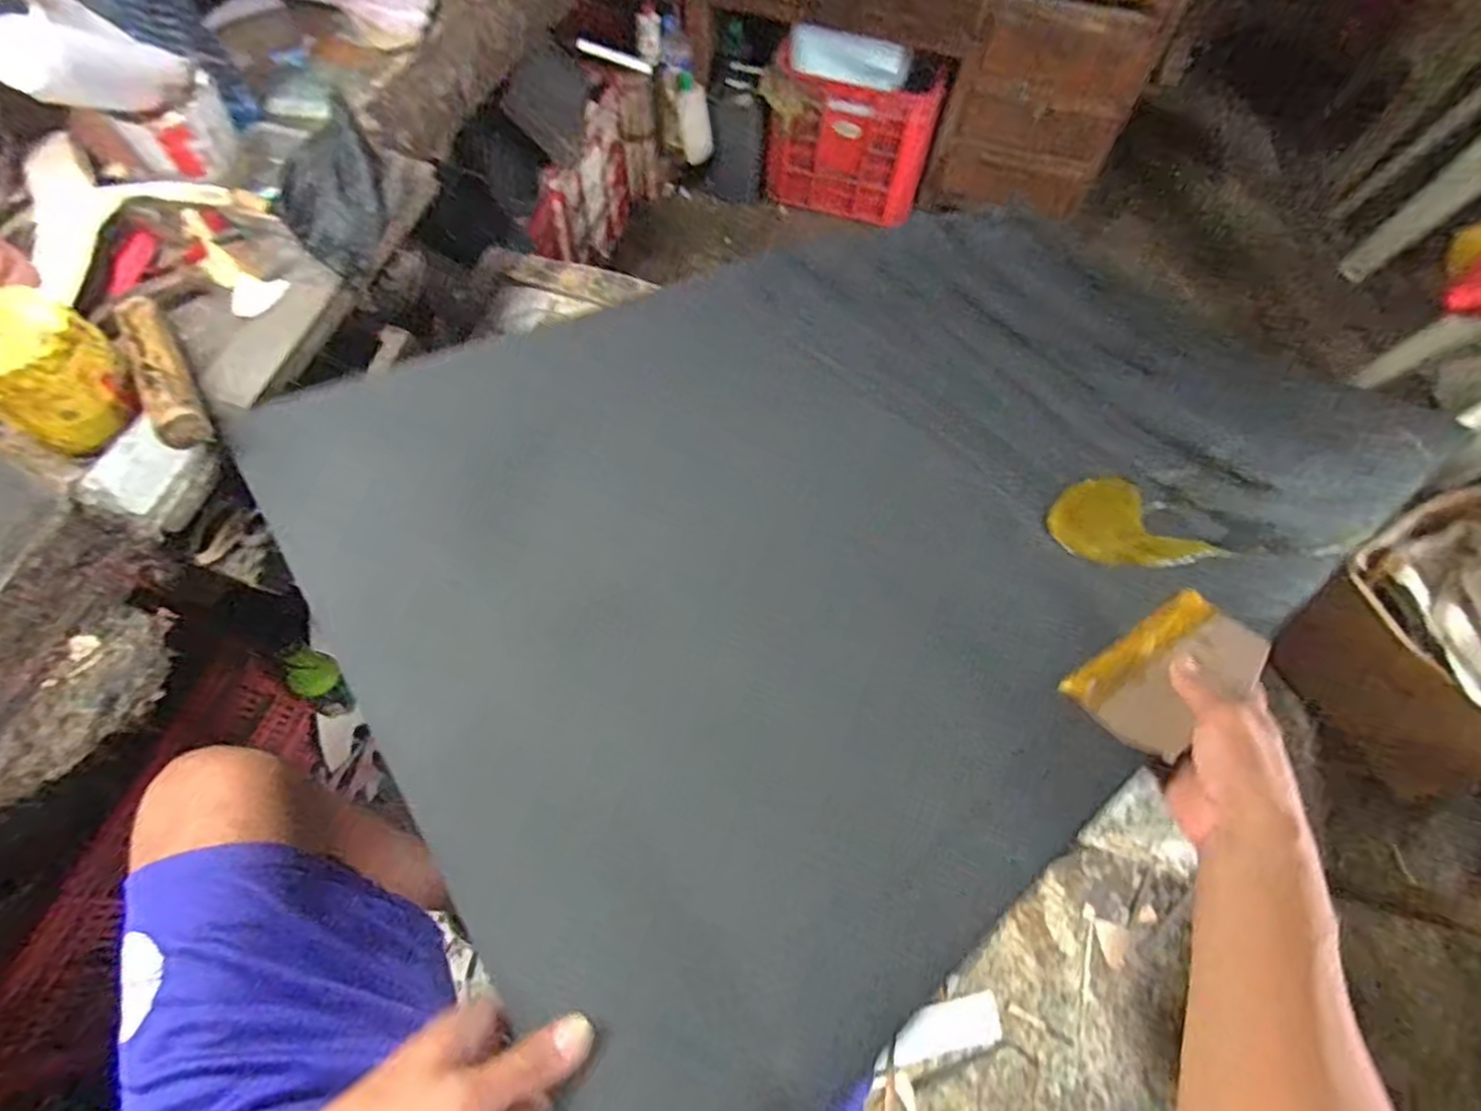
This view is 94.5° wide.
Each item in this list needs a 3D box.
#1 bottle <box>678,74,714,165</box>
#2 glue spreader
[{"bbox_3d":[-0.100,-0.965,1.518,0.072,0.180,0.054,3,63,-1],"label":"bottle"},{"bbox_3d":[0.325,0.087,0.517,0.145,0.008,0.082,-33,50,-16],"label":"glue spreader"}]

